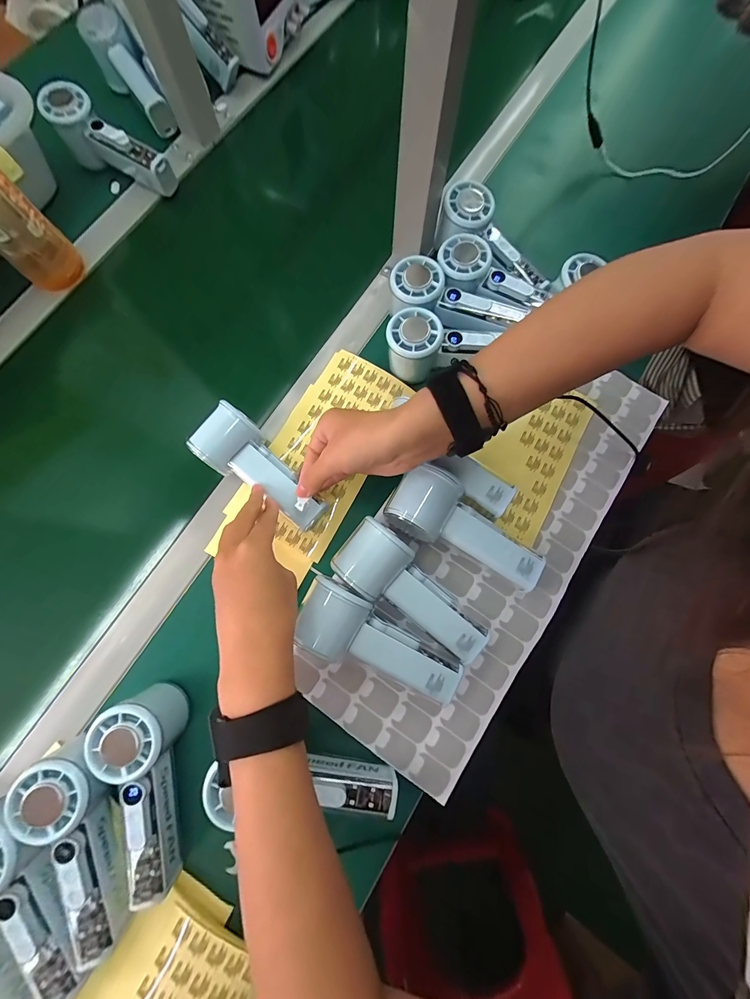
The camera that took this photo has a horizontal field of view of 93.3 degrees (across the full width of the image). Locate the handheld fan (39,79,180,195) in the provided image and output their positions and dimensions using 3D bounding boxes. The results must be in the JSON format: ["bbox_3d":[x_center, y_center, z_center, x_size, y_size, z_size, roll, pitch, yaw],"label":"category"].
[{"bbox_3d":[-0.326,-0.442,0.446,0.163,0.053,0.049,29,79,-7],"label":"handheld fan"}]

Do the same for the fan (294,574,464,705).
[{"bbox_3d":[0.006,0.128,0.318,0.149,0.059,0.060,25,79,5],"label":"fan"}]

